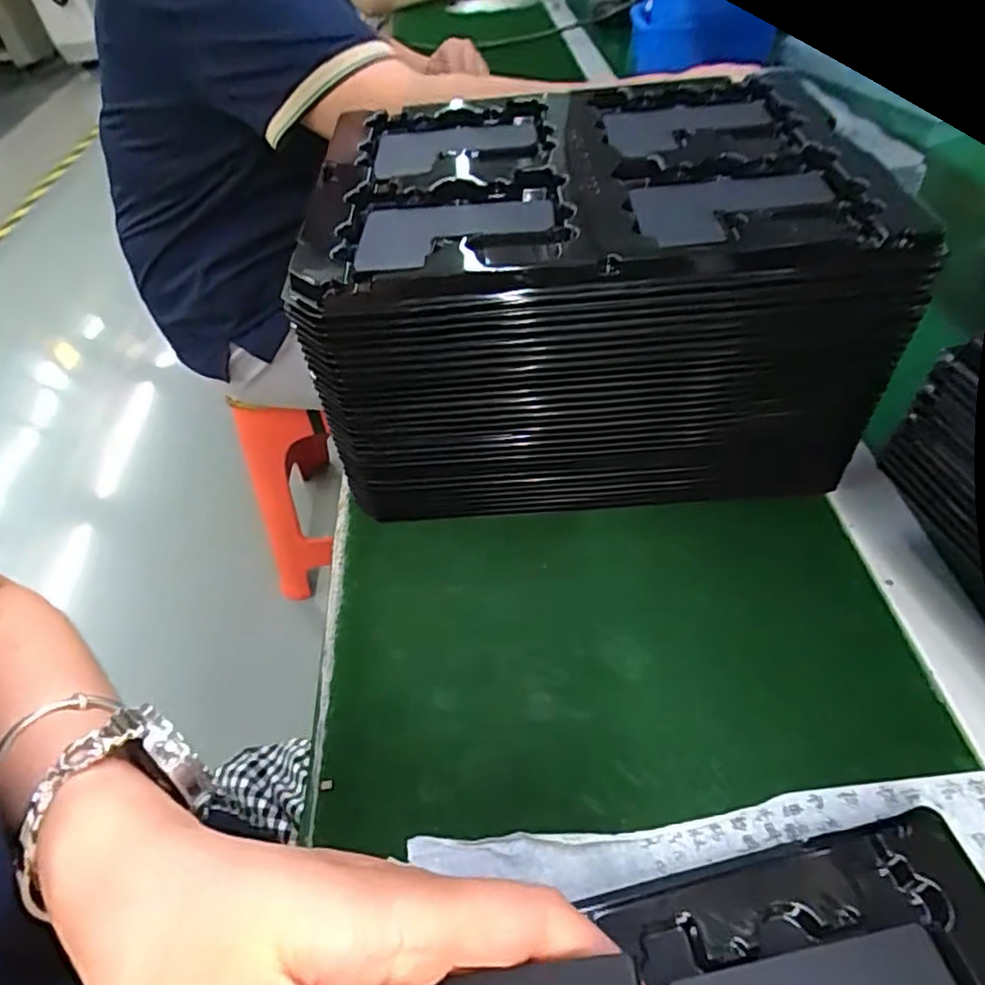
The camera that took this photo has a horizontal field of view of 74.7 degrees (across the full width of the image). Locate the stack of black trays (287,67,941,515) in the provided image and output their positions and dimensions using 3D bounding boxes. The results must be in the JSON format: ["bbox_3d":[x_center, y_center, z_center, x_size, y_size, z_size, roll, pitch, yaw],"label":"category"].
[{"bbox_3d":[0.054,-0.115,0.399,0.281,0.166,0.195,-5,47,3],"label":"stack of black trays"}]

